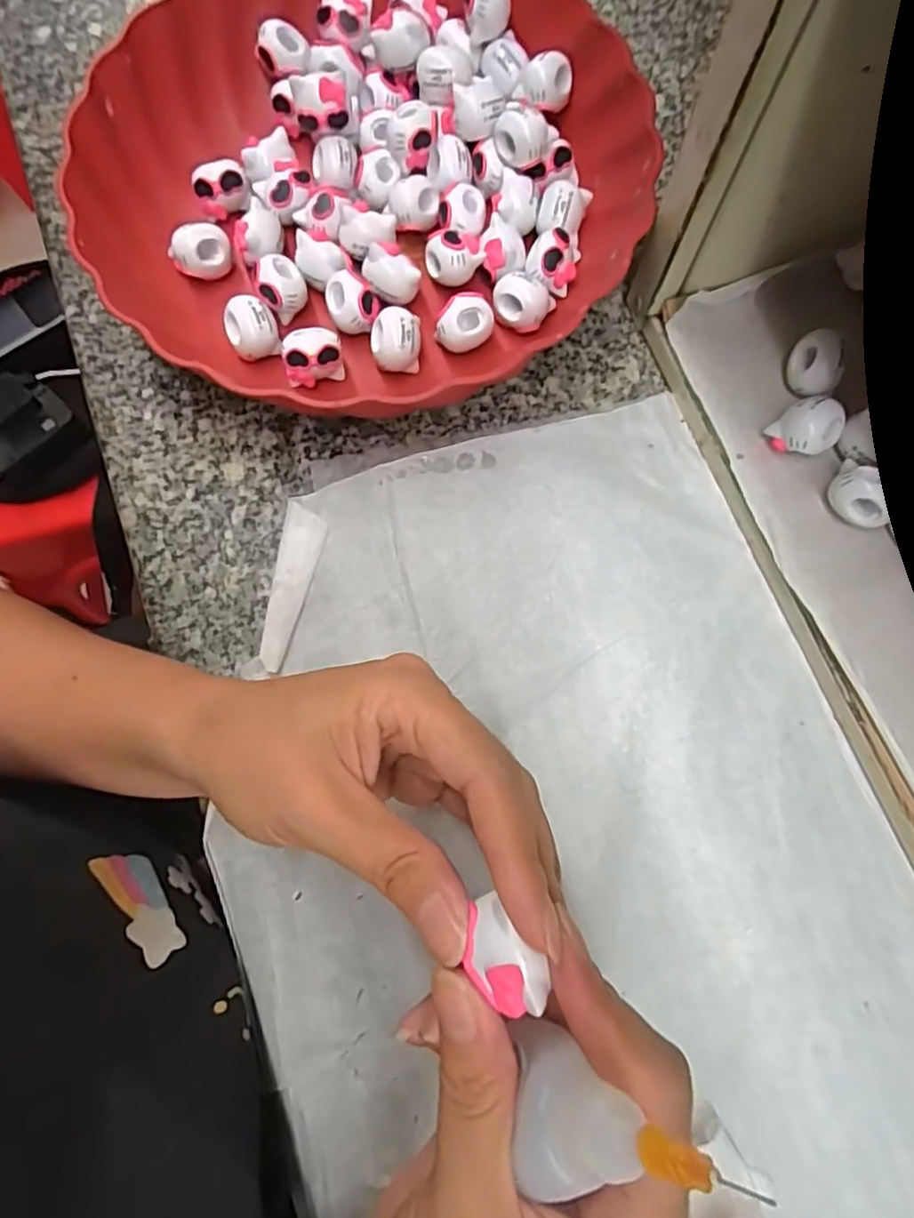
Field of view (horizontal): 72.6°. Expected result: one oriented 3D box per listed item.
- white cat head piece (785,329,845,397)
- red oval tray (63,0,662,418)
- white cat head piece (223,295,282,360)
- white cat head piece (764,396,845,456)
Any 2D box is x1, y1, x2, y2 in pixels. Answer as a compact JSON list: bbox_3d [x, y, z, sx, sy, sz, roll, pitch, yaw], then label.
[{"bbox_3d":[0.144,-0.097,0.252,0.020,0.019,0.021,0,76,1],"label":"white cat head piece"},{"bbox_3d":[-0.041,-0.193,0.282,0.223,0.048,0.225,40,80,10],"label":"red oval tray"},{"bbox_3d":[-0.091,-0.123,0.278,0.021,0.022,0.020,-29,77,-6],"label":"white cat head piece"},{"bbox_3d":[0.138,-0.070,0.245,0.021,0.021,0.020,0,76,1],"label":"white cat head piece"}]

